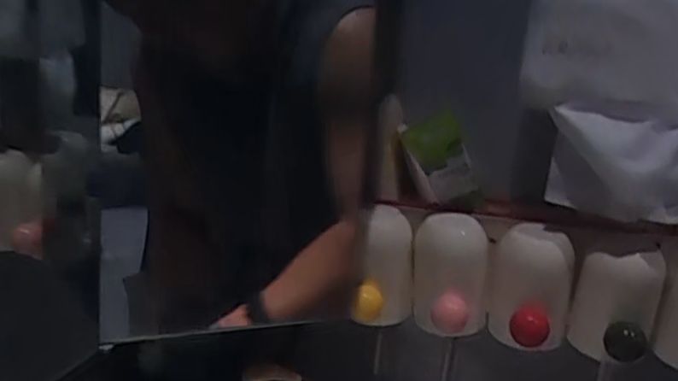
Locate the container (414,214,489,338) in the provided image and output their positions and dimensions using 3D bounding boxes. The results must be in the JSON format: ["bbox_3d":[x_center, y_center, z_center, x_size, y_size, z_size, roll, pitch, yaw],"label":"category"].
[{"bbox_3d":[0.104,0.078,0.594,0.072,0.095,0.066,8,13,13],"label":"container"}]

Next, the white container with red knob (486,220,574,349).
[{"bbox_3d":[0.173,0.087,0.584,0.072,0.099,0.063,9,13,17],"label":"white container with red knob"}]

